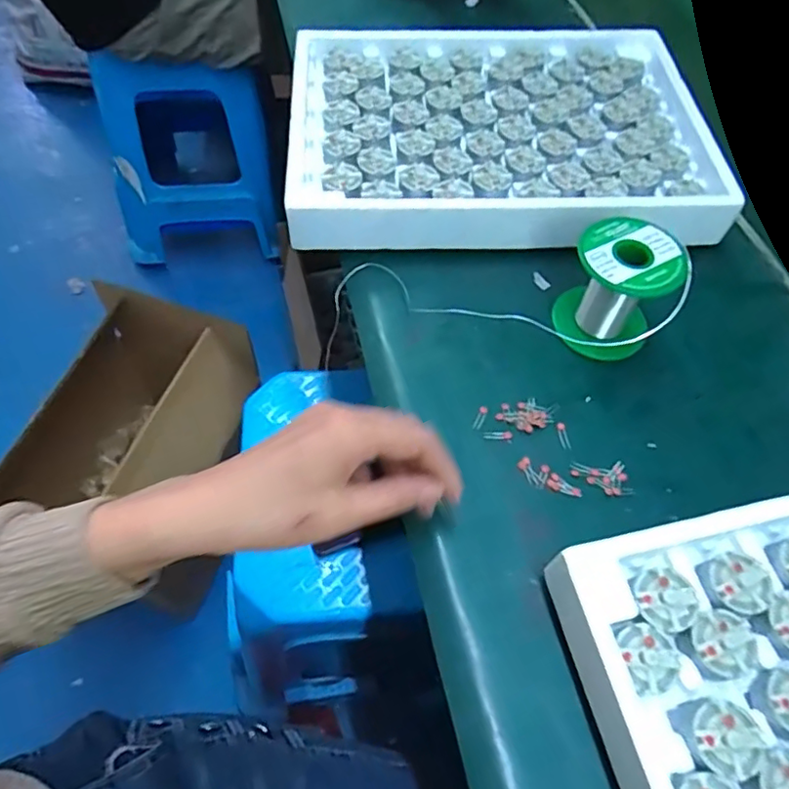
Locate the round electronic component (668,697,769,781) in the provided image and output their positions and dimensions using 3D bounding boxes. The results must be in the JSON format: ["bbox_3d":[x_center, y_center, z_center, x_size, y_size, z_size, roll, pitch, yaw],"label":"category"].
[{"bbox_3d":[0.150,0.158,0.272,0.034,0.023,0.031,0,59,-1],"label":"round electronic component"}]

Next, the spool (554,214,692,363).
[{"bbox_3d":[0.153,-0.070,0.412,0.066,0.079,0.068,0,59,-1],"label":"spool"}]

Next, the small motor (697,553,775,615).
[{"bbox_3d":[0.179,0.100,0.308,0.034,0.020,0.029,8,60,4],"label":"small motor"}]

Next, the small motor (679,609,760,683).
[{"bbox_3d":[0.162,0.123,0.291,0.033,0.016,0.029,-21,62,-13],"label":"small motor"}]

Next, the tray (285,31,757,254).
[{"bbox_3d":[0.089,-0.232,0.506,0.347,0.037,0.255,-4,59,-3],"label":"tray"}]

